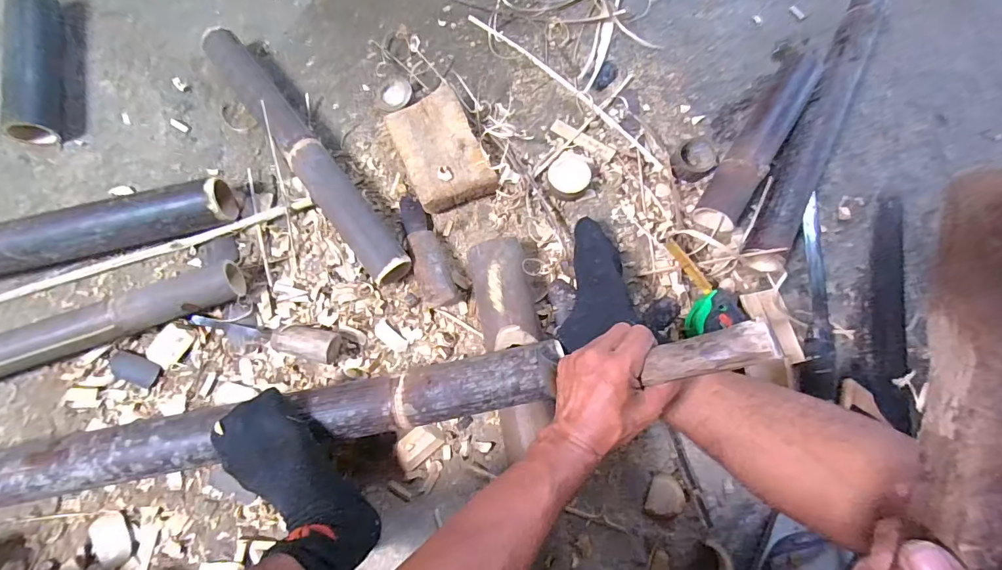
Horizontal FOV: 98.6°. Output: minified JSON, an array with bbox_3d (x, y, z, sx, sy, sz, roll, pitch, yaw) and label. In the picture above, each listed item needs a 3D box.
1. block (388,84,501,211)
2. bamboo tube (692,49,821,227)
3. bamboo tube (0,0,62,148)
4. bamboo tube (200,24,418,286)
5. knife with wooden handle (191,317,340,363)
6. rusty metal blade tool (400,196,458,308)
[{"bbox_3d":[-0.092,-0.197,0.640,0.116,0.049,0.175,-24,79,-7],"label":"block"},{"bbox_3d":[0.394,-0.227,0.656,0.066,0.064,0.325,31,78,5],"label":"bamboo tube"},{"bbox_3d":[-0.702,-0.335,0.653,0.066,0.060,0.242,-5,77,-3],"label":"bamboo tube"},{"bbox_3d":[-0.283,-0.190,0.624,0.064,0.056,0.459,-38,81,-9],"label":"bamboo tube"},{"bbox_3d":[-0.322,0.064,0.576,0.211,0.044,0.043,12,77,1],"label":"knife with wooden handle"},{"bbox_3d":[-0.107,-0.048,0.622,0.050,0.046,0.180,-19,65,-6],"label":"rusty metal blade tool"}]

